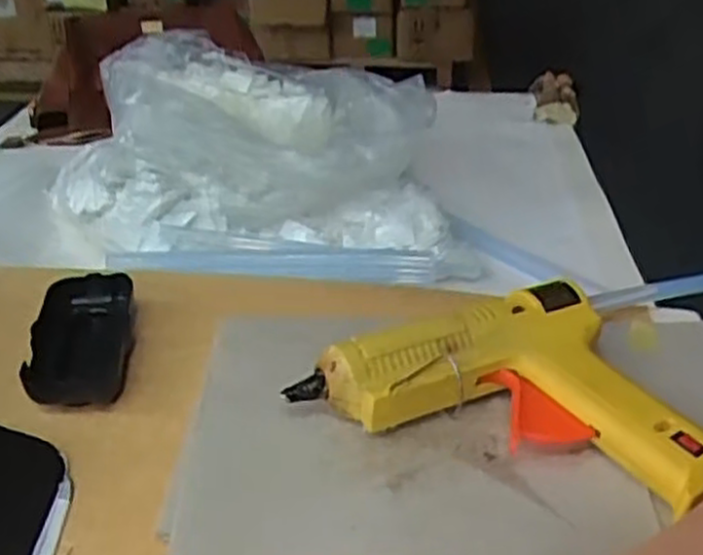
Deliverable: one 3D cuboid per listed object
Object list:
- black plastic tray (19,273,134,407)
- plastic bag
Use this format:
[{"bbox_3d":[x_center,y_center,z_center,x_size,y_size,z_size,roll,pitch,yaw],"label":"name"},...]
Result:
[{"bbox_3d":[-0.158,0.037,0.462,0.051,0.025,0.104,-5,31,-8],"label":"black plastic tray"},{"bbox_3d":[-0.094,-0.126,0.727,0.333,0.111,0.232,-4,31,-7],"label":"plastic bag"}]

